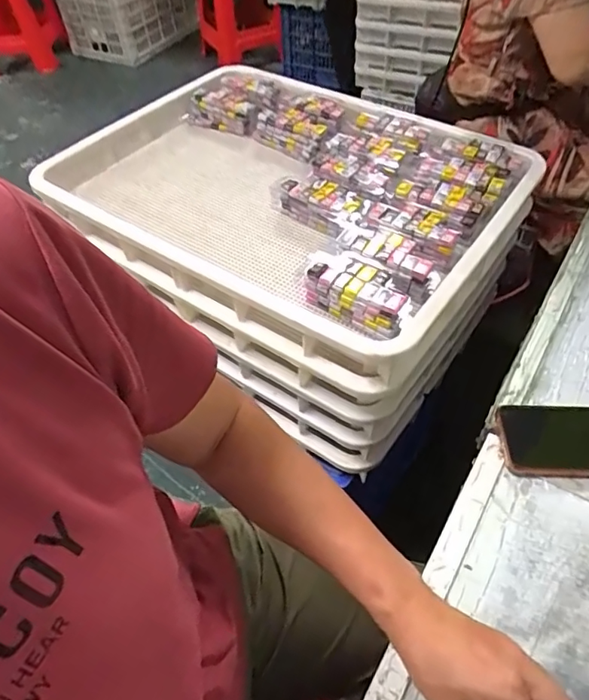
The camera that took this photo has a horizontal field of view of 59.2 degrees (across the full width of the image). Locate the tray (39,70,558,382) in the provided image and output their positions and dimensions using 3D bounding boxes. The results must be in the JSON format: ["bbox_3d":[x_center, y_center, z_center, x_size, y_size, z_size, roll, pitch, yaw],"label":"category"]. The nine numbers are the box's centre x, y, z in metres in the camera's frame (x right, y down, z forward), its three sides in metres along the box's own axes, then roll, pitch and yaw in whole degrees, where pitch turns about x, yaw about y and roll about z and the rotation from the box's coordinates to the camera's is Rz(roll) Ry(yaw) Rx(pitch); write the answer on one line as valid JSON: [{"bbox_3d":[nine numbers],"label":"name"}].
[{"bbox_3d":[-0.012,-0.241,0.765,0.606,0.076,0.451,27,57,25],"label":"tray"}]

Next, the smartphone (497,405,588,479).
[{"bbox_3d":[0.298,0.094,0.534,0.161,0.012,0.078,1,50,6],"label":"smartphone"}]

